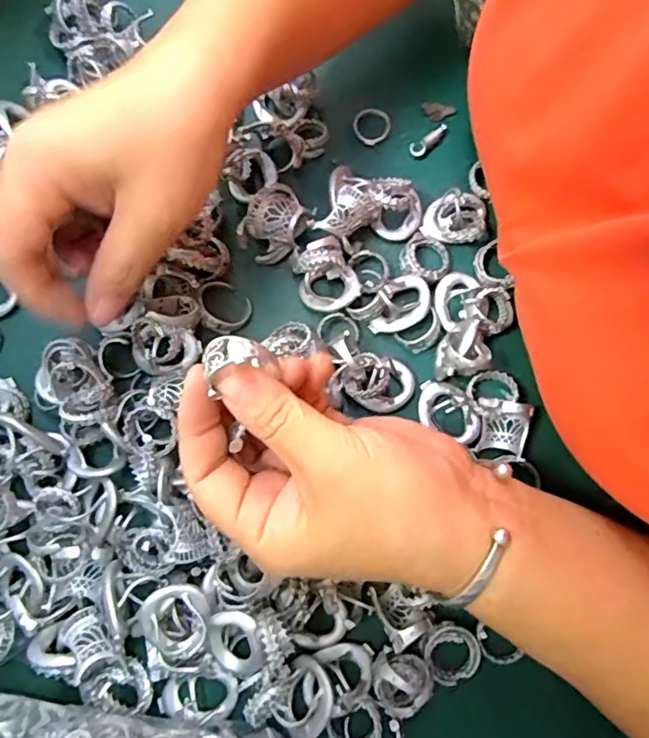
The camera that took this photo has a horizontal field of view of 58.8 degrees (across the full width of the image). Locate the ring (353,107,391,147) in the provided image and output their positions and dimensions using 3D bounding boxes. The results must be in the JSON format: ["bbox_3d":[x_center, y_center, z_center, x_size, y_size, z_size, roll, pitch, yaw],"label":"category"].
[{"bbox_3d":[0.028,-0.144,0.340,0.022,0.004,0.023,0,77,1],"label":"ring"}]

